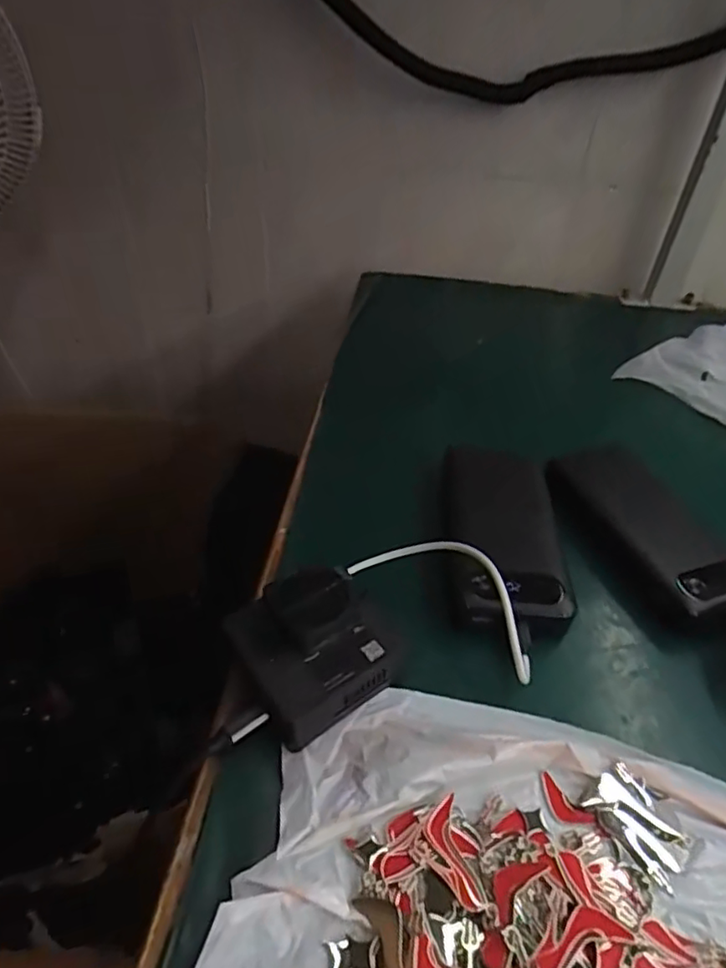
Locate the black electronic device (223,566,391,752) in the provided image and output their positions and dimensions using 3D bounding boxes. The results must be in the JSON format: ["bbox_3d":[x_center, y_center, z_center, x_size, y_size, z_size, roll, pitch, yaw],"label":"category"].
[{"bbox_3d":[-0.030,0.087,0.317,0.074,0.050,0.071,-25,48,-28],"label":"black electronic device"}]

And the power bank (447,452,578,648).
[{"bbox_3d":[0.093,0.032,0.405,0.071,0.028,0.149,4,41,2],"label":"power bank"}]

